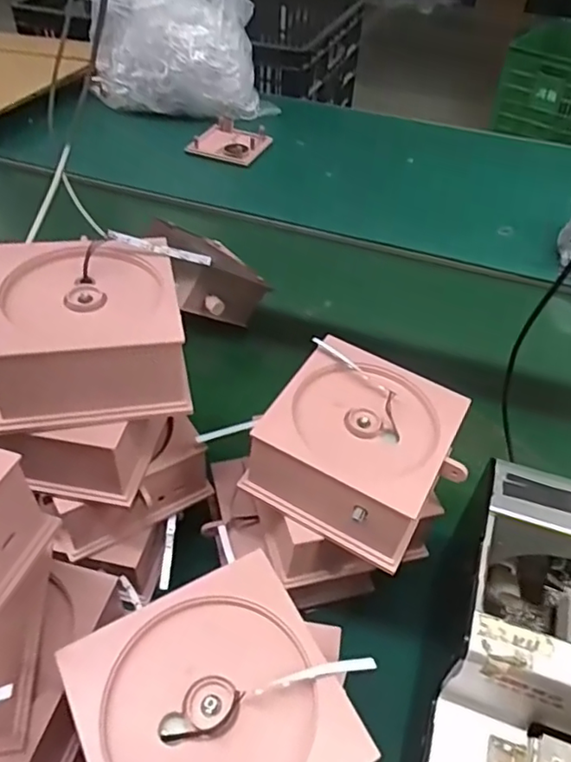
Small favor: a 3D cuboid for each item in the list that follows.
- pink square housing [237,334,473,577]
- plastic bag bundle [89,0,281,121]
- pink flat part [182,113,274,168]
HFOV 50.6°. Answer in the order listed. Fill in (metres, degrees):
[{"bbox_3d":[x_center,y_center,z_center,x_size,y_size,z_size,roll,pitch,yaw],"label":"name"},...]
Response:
[{"bbox_3d":[0.048,0.043,0.376,0.113,0.056,0.108,26,49,20],"label":"pink square housing"},{"bbox_3d":[-0.183,-0.584,1.036,0.294,0.226,0.171,-11,47,-14],"label":"plastic bag bundle"},{"bbox_3d":[-0.087,-0.390,0.977,0.107,0.020,0.125,19,47,14],"label":"pink flat part"}]

